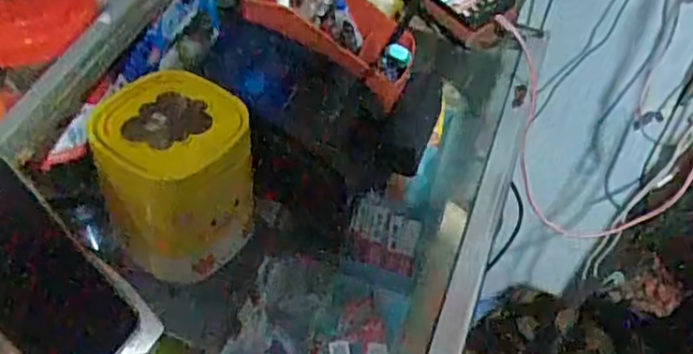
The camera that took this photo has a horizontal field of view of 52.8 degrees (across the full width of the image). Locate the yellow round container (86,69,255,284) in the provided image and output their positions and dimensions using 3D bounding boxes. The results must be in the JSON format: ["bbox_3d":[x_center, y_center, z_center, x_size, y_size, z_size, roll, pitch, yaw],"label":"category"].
[{"bbox_3d":[-0.138,-0.002,0.569,0.111,0.119,0.115,3,47,-3],"label":"yellow round container"}]

